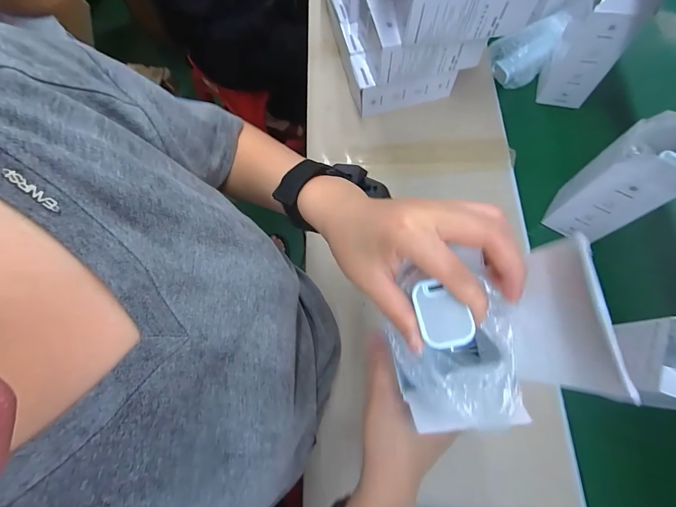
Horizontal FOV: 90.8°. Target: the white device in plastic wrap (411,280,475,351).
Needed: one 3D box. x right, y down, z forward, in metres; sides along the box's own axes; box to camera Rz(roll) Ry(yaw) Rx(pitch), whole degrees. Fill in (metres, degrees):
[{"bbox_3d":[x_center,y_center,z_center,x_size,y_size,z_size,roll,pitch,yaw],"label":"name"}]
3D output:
[{"bbox_3d":[0.059,0.034,0.189,0.027,0.007,0.038,-12,71,-2],"label":"white device in plastic wrap"}]

